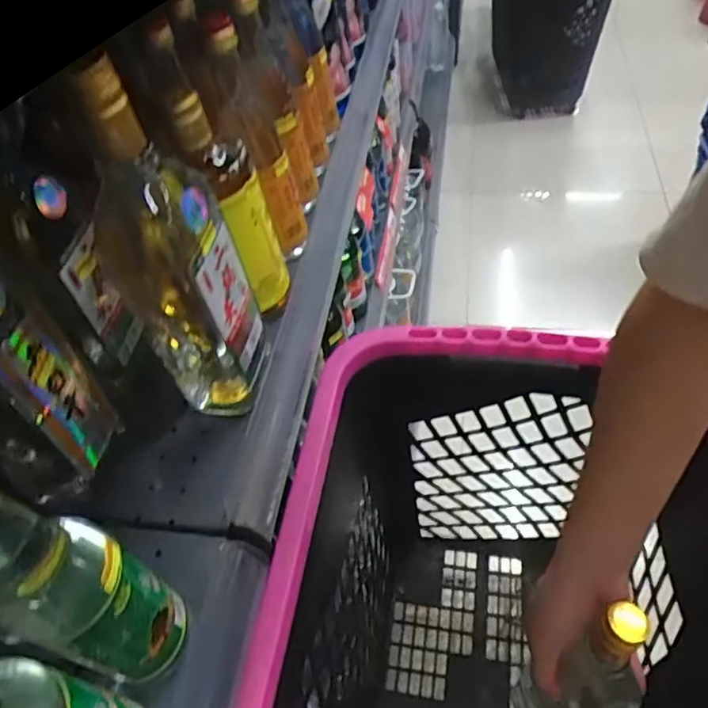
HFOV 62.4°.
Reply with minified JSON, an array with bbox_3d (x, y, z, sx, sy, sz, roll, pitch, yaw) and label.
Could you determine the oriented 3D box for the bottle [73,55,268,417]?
[{"bbox_3d":[-0.113,-0.056,0.385,0.070,0.244,0.067,-13,51,-4],"label":"bottle"}]

